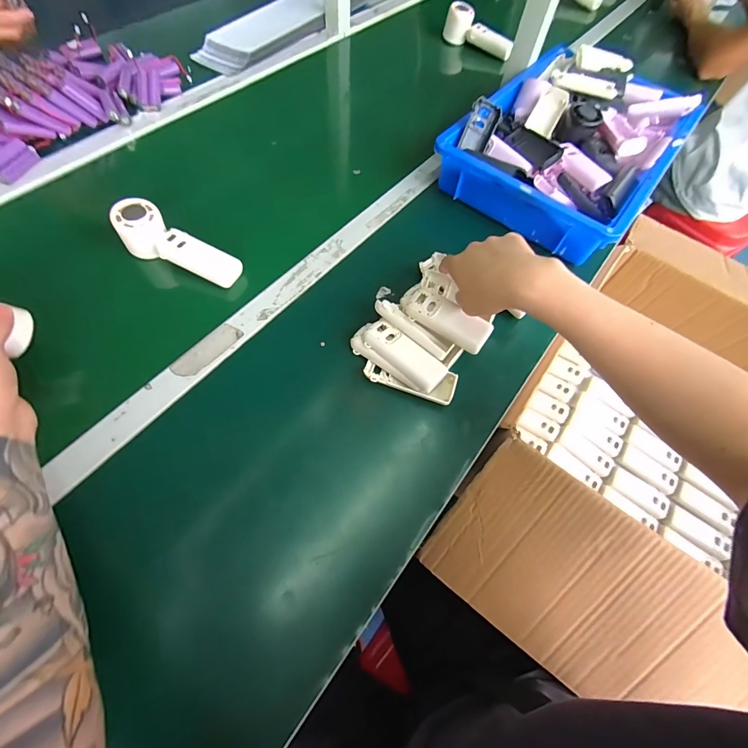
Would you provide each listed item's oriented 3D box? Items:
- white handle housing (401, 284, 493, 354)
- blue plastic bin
[{"bbox_3d":[0.085,-0.070,0.451,0.117,0.021,0.040,35,101,18],"label":"white handle housing"},{"bbox_3d":[0.320,-0.380,0.608,0.288,0.103,0.410,35,64,15],"label":"blue plastic bin"}]

